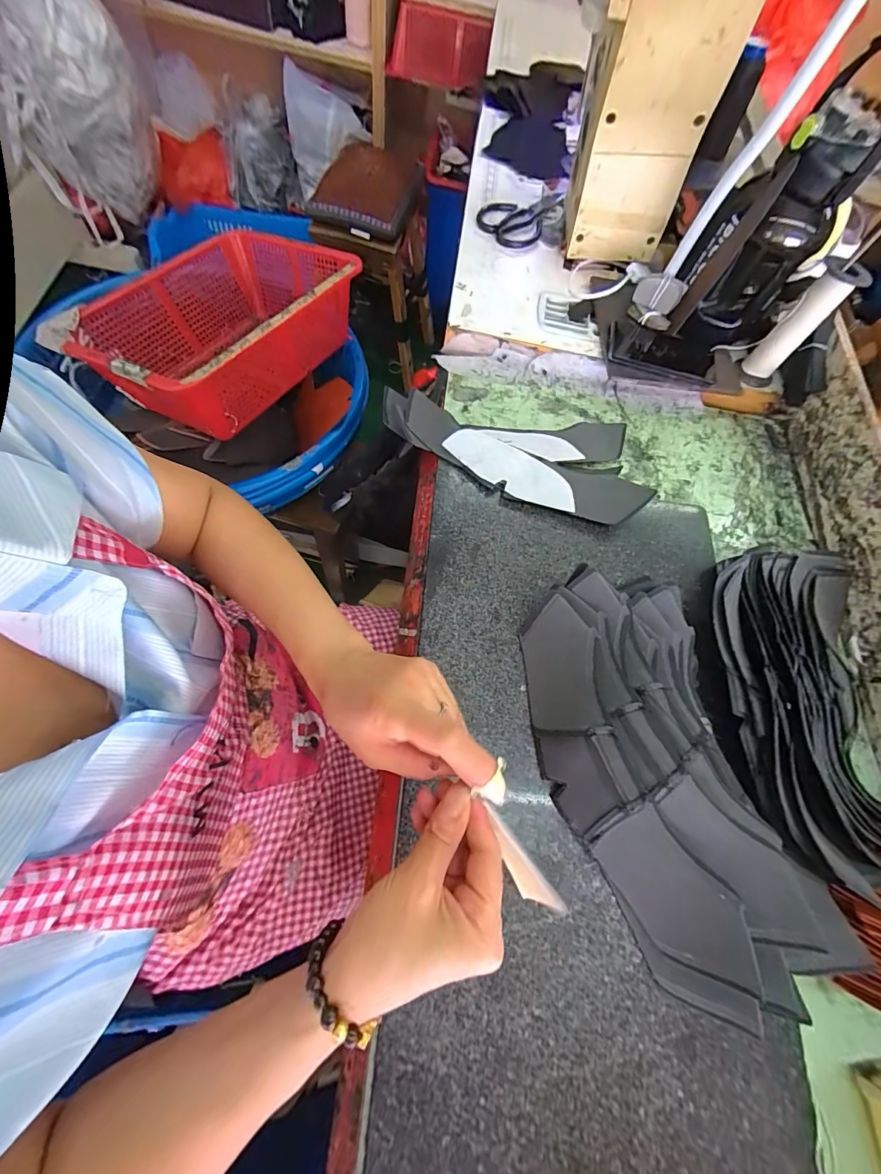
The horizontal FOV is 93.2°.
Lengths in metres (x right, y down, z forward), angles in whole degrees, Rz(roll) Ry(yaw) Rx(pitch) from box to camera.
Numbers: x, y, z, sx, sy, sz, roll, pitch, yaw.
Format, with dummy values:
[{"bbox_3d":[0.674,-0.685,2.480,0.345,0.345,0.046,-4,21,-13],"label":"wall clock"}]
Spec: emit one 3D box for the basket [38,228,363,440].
[{"bbox_3d":[-0.357,-0.421,0.662,0.311,0.174,0.383,30,68,4],"label":"basket"}]

